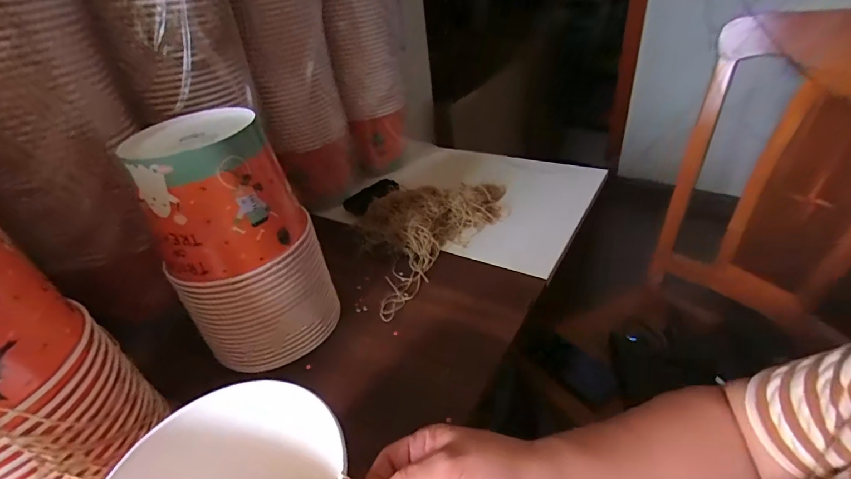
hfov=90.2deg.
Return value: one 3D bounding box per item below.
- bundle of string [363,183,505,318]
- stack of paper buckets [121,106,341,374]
[{"bbox_3d":[-0.012,-0.031,0.698,0.185,0.044,0.334,22,45,34],"label":"bundle of string"},{"bbox_3d":[-0.198,0.013,0.478,0.141,0.275,0.130,-4,36,4],"label":"stack of paper buckets"}]

